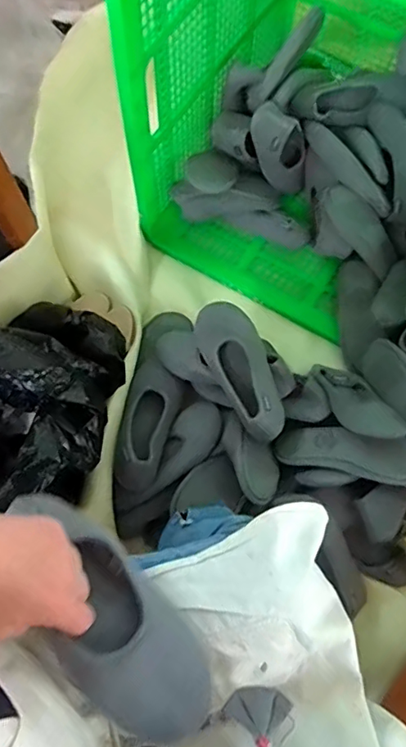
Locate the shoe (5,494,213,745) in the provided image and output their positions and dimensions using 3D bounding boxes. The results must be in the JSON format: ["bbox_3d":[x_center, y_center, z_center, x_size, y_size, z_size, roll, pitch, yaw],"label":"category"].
[{"bbox_3d":[-0.091,0.213,0.478,0.108,0.062,0.233,-35,64,-12],"label":"shoe"}]

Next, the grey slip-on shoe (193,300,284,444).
[{"bbox_3d":[0.063,-0.009,0.877,0.088,0.070,0.246,-24,73,-9],"label":"grey slip-on shoe"}]

